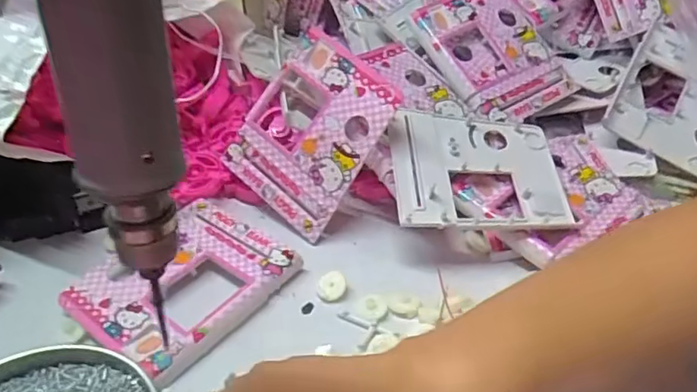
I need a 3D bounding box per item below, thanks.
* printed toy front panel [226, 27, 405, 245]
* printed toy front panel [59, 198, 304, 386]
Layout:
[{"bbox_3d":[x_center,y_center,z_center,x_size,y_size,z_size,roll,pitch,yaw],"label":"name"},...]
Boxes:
[{"bbox_3d":[-0.033,-0.054,0.465,0.108,0.146,0.009,37,10,19],"label":"printed toy front panel"},{"bbox_3d":[-0.120,0.058,0.416,0.121,0.012,0.145,25,43,27],"label":"printed toy front panel"}]

